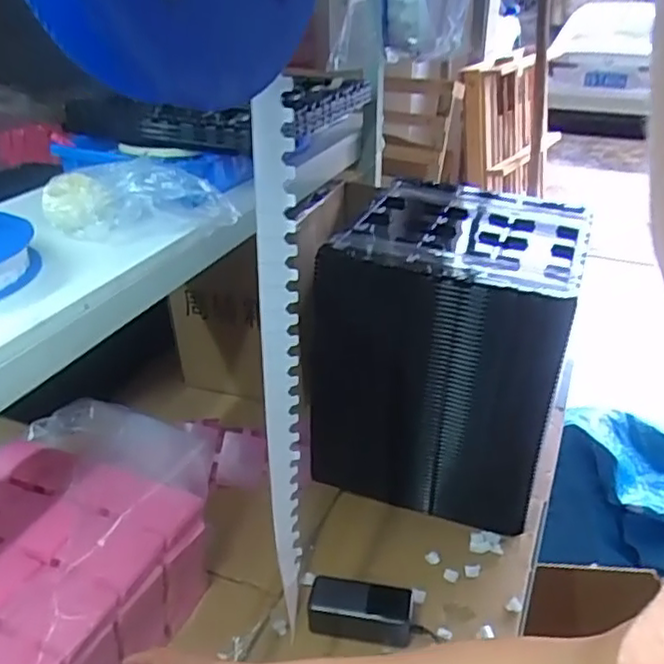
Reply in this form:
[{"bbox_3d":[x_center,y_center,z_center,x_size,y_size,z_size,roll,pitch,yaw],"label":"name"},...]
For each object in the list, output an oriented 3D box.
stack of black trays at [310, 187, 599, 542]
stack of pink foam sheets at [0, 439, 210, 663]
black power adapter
[{"bbox_3d":[0.171,0.033,1.028,0.336,0.412,0.329,6,30,11],"label":"stack of black trays"},{"bbox_3d":[-0.350,0.287,0.754,0.288,0.152,0.346,14,33,24],"label":"stack of pink foam sheets"},{"bbox_3d":[0.036,0.351,0.833,0.130,0.045,0.064,5,30,9],"label":"black power adapter"}]

